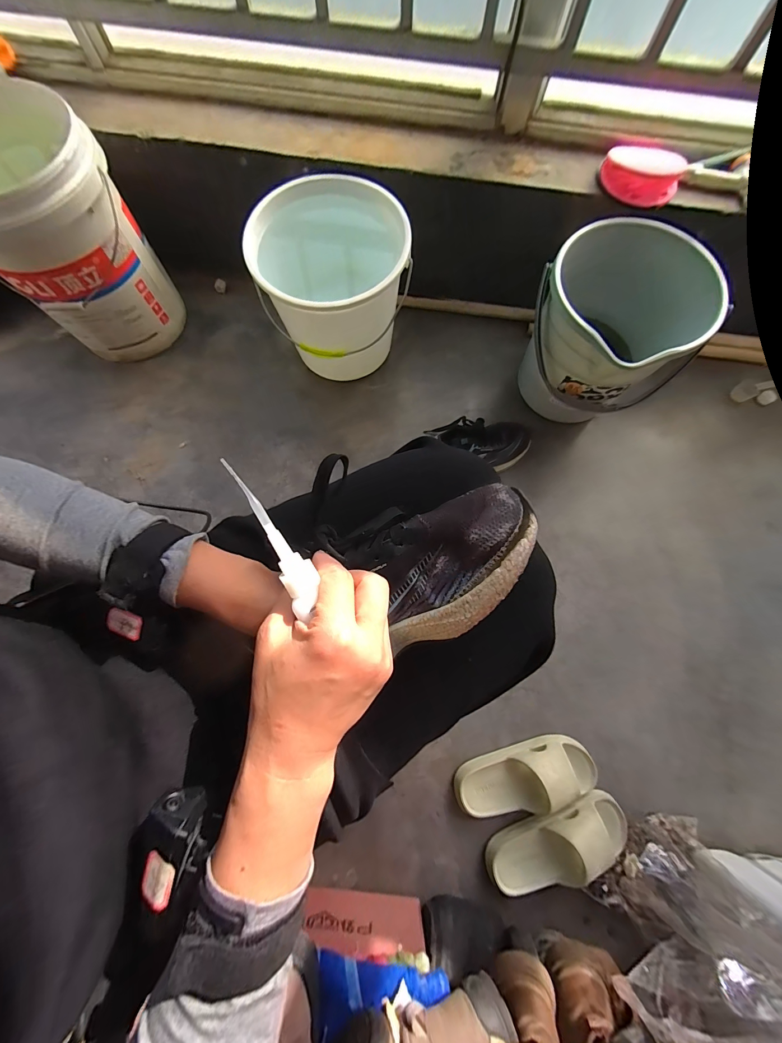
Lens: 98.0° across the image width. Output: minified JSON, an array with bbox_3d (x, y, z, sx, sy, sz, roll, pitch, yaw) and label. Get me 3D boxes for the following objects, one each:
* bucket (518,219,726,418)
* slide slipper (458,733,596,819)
[{"bbox_3d":[0.447,-0.396,0.739,0.291,0.290,0.315,0,76,-1],"label":"bucket"},{"bbox_3d":[0.255,0.481,0.635,0.262,0.073,0.097,-12,77,-4],"label":"slide slipper"}]

